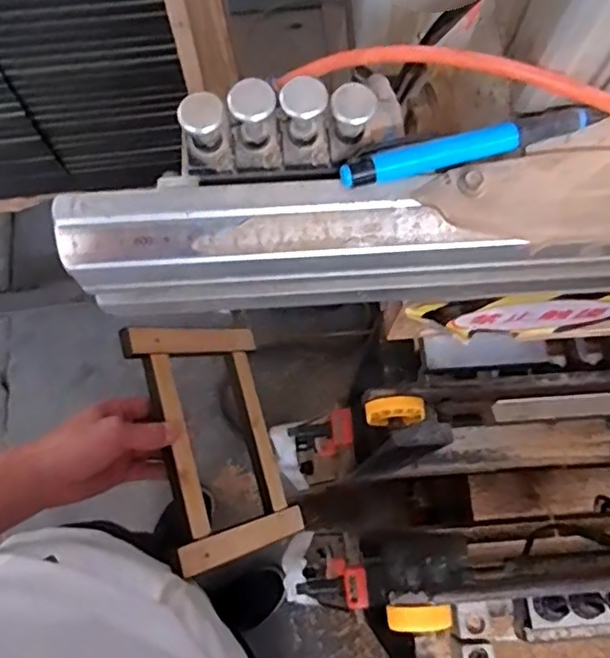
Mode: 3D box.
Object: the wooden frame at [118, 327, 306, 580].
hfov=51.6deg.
[{"bbox_3d":[-0.091,0.113,0.657,0.022,0.178,0.237,-24,76,34],"label":"wooden frame"}]

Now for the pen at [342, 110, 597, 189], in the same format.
[{"bbox_3d":[0.070,-0.079,0.274,0.112,0.008,0.011,-15,74,-5],"label":"pen"}]

